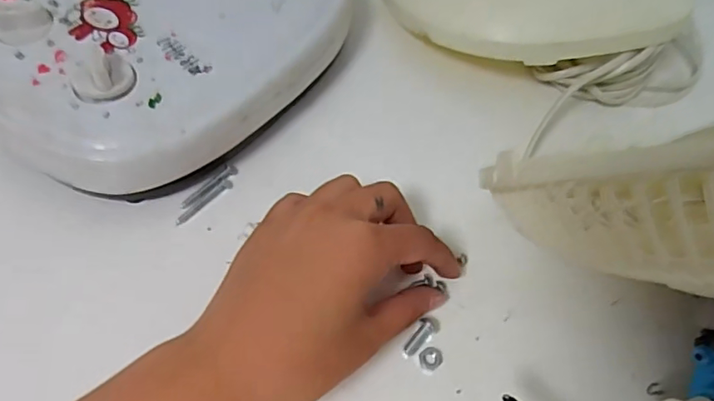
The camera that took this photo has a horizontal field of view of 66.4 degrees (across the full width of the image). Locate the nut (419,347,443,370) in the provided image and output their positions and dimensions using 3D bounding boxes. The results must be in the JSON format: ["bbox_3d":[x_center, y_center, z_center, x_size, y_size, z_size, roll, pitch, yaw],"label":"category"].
[{"bbox_3d":[0.036,0.075,0.259,0.010,0.004,0.012,38,63,18],"label":"nut"}]

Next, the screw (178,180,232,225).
[{"bbox_3d":[-0.083,0.000,0.296,0.006,0.004,0.037,40,64,19],"label":"screw"}]

